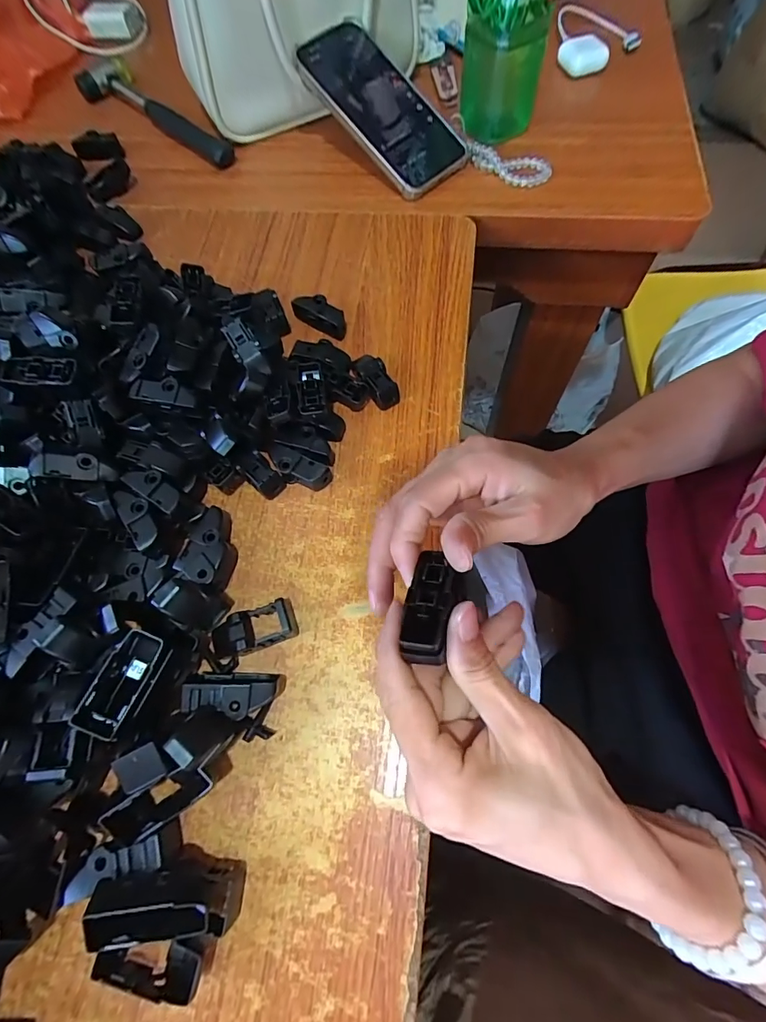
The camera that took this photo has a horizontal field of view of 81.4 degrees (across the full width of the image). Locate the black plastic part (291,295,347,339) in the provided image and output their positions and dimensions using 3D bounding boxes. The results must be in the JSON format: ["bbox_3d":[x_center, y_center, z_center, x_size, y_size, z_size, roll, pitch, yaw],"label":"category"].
[{"bbox_3d":[-0.049,-0.156,0.354,0.046,0.019,0.018,31,72,14],"label":"black plastic part"}]

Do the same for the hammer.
[{"bbox_3d":[-0.256,-0.435,0.488,0.062,0.022,0.252,-41,72,-13],"label":"hammer"}]

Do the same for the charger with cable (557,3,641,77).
[{"bbox_3d":[0.240,-0.537,0.497,0.086,0.024,0.145,6,68,5],"label":"charger with cable"}]

